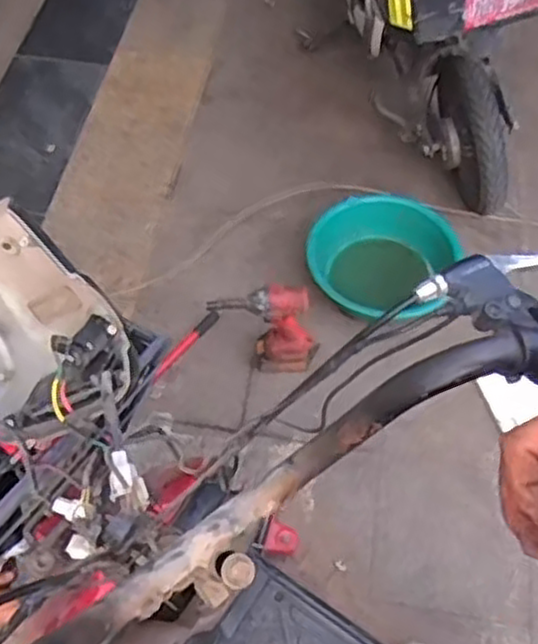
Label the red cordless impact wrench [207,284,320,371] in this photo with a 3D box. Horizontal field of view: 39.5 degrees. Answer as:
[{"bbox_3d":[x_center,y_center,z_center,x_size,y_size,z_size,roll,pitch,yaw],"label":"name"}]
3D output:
[{"bbox_3d":[-0.009,0.021,1.594,0.224,0.269,0.069,4,56,4],"label":"red cordless impact wrench"}]

